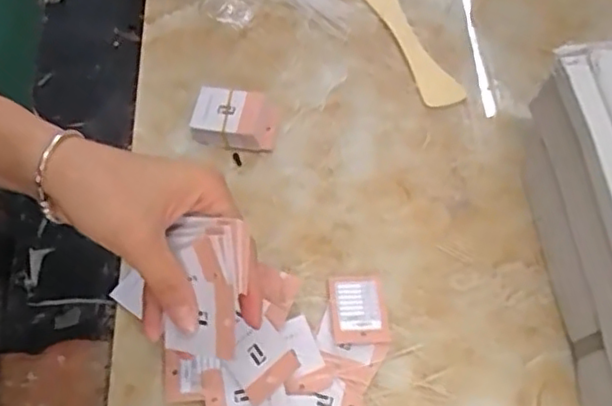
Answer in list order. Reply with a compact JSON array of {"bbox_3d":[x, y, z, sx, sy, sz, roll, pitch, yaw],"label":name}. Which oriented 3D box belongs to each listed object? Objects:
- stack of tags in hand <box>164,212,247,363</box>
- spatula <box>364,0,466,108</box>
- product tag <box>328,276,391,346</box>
[{"bbox_3d":[-0.055,0.044,0.338,0.050,0.020,0.067,-4,90,33],"label":"stack of tags in hand"},{"bbox_3d":[0.088,-0.144,0.551,0.033,0.004,0.154,-19,63,-12],"label":"spatula"},{"bbox_3d":[0.036,0.073,0.430,0.037,0.004,0.049,-1,57,-9],"label":"product tag"}]

